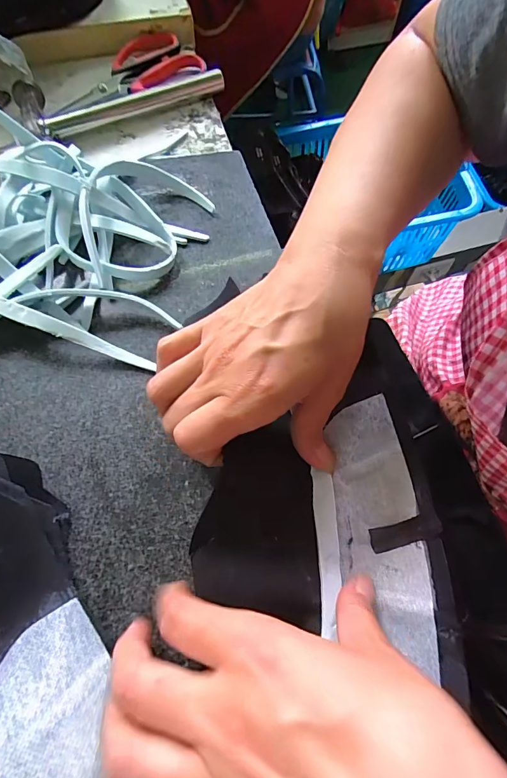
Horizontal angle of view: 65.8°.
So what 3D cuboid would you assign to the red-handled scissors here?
[{"bbox_3d":[-0.145,-0.357,0.450,0.176,0.018,0.076,-37,74,-16],"label":"red-handled scissors"}]

